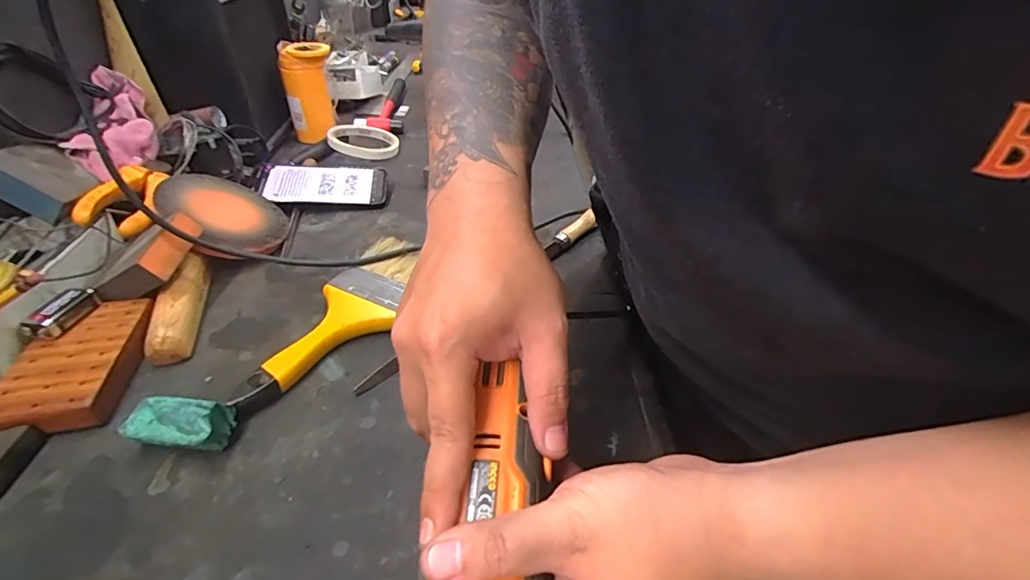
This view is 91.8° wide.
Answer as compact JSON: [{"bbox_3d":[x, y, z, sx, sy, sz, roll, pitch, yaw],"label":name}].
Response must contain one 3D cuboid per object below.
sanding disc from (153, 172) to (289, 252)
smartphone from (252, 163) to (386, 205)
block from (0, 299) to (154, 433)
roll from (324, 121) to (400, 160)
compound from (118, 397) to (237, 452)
[{"bbox_3d":[-0.308,-0.087,0.525,0.121,0.014,0.137,-1,40,-52],"label":"sanding disc"},{"bbox_3d":[-0.241,-0.133,0.621,0.153,0.010,0.068,1,56,-11],"label":"smartphone"},{"bbox_3d":[-0.338,0.058,0.391,0.082,0.028,0.118,-6,38,-7],"label":"block"},{"bbox_3d":[-0.225,-0.229,0.760,0.103,0.015,0.091,17,44,3],"label":"roll"},{"bbox_3d":[-0.227,0.093,0.336,0.062,0.036,0.030,2,38,4],"label":"compound"}]

